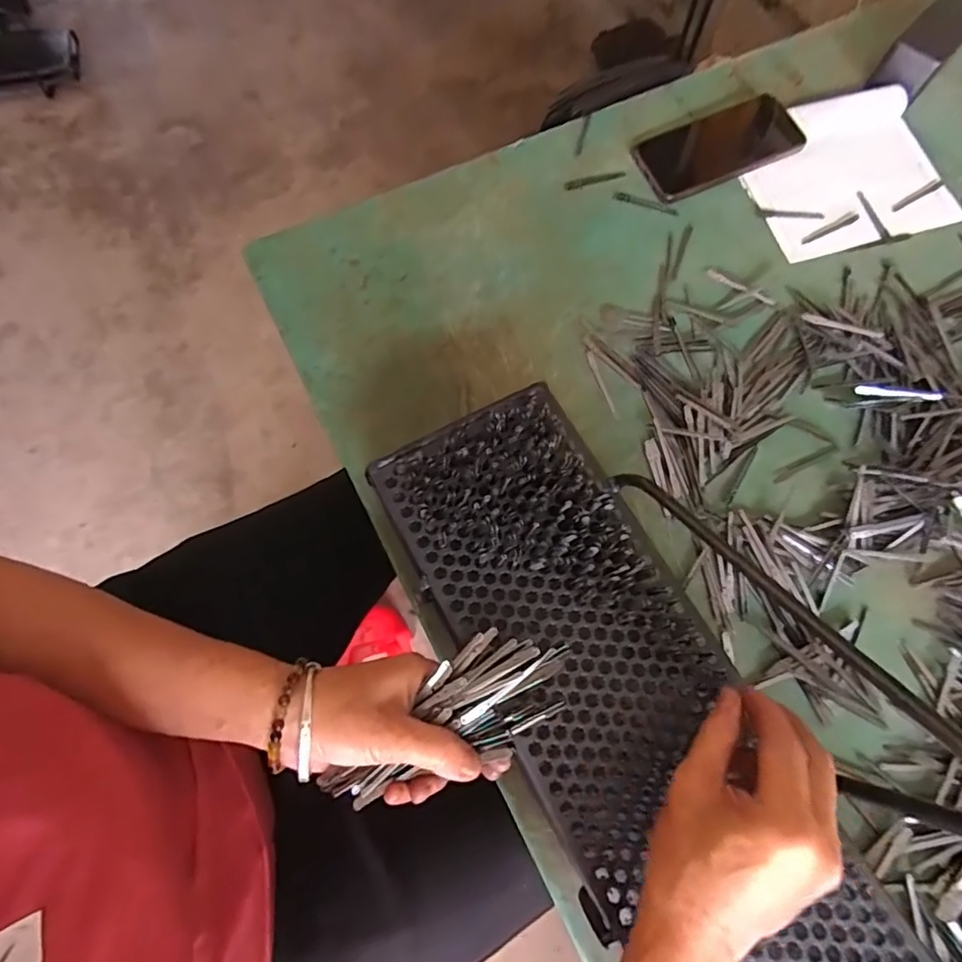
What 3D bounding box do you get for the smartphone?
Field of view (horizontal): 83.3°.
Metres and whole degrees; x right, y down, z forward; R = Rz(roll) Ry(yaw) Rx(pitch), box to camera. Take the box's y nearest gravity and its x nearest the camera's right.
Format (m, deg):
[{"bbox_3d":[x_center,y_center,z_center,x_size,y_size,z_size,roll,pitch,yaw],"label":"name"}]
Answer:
[{"bbox_3d":[0.239,-0.339,0.548,0.157,0.008,0.077,-23,79,1],"label":"smartphone"}]

